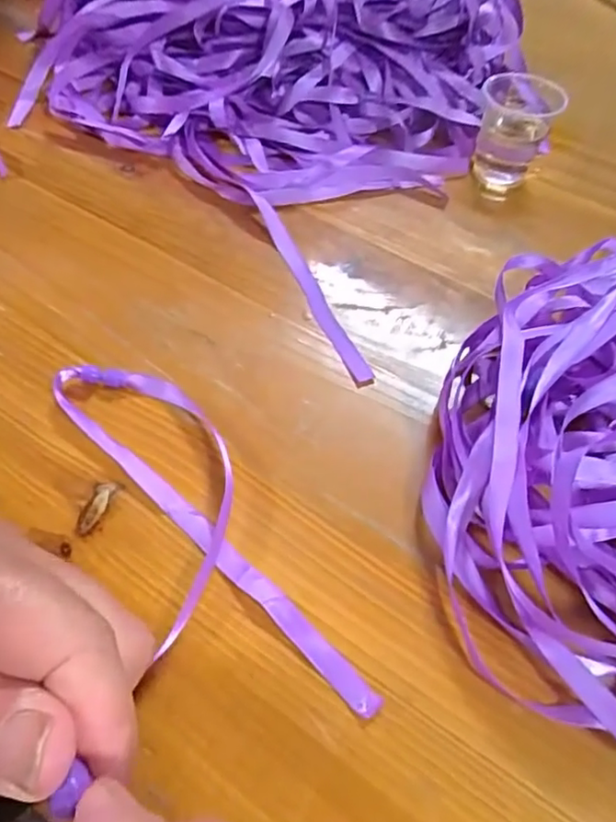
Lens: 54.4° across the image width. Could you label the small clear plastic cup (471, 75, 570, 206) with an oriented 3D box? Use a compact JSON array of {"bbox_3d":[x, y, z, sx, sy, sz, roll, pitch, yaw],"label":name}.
[{"bbox_3d":[0.135,-0.179,0.384,0.048,0.050,0.054,-8,57,-6],"label":"small clear plastic cup"}]

